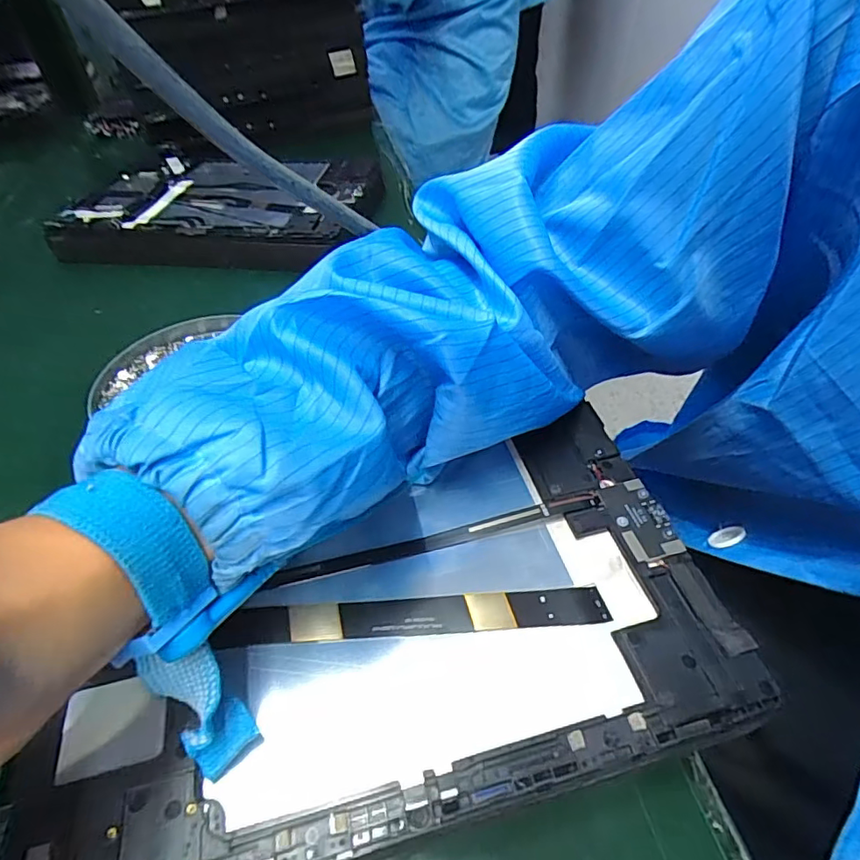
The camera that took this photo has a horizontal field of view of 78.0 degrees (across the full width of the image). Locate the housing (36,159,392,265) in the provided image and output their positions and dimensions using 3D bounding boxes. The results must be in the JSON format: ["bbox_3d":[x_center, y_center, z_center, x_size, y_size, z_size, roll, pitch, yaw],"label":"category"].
[{"bbox_3d":[-0.168,-0.190,0.458,0.244,0.035,0.159,7,46,10],"label":"housing"}]

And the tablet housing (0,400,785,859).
[{"bbox_3d":[-0.013,0.071,0.189,0.232,0.008,0.126,-15,47,-12],"label":"tablet housing"}]

